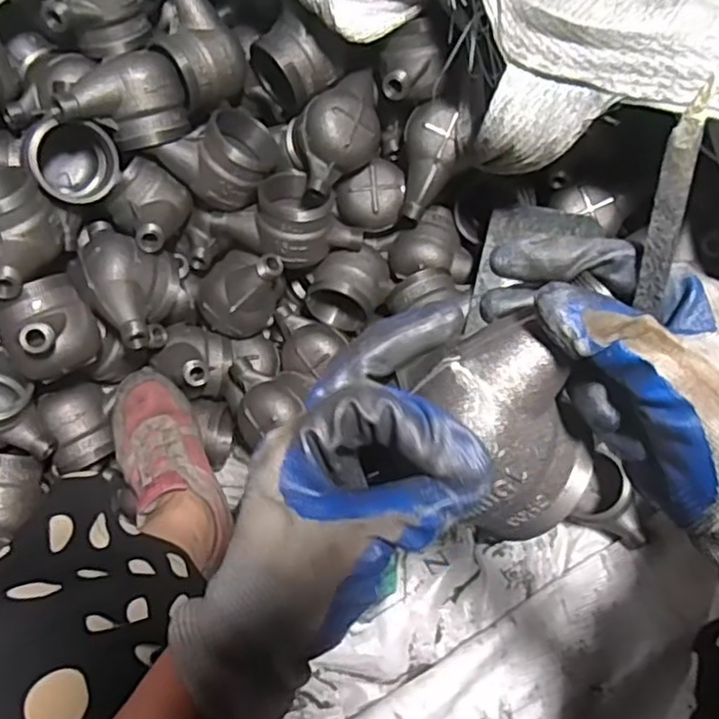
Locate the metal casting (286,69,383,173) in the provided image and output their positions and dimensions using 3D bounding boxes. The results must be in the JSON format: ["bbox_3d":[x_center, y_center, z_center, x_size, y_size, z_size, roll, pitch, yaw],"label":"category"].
[{"bbox_3d":[-0.021,-0.242,0.687,0.102,0.061,0.080,-24,71,-6],"label":"metal casting"}]

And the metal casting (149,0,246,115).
[{"bbox_3d":[-0.164,-0.311,0.656,0.081,0.083,0.086,-1,70,2],"label":"metal casting"}]

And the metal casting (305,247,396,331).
[{"bbox_3d":[-0.009,-0.082,0.754,0.088,0.069,0.084,16,72,8],"label":"metal casting"}]

